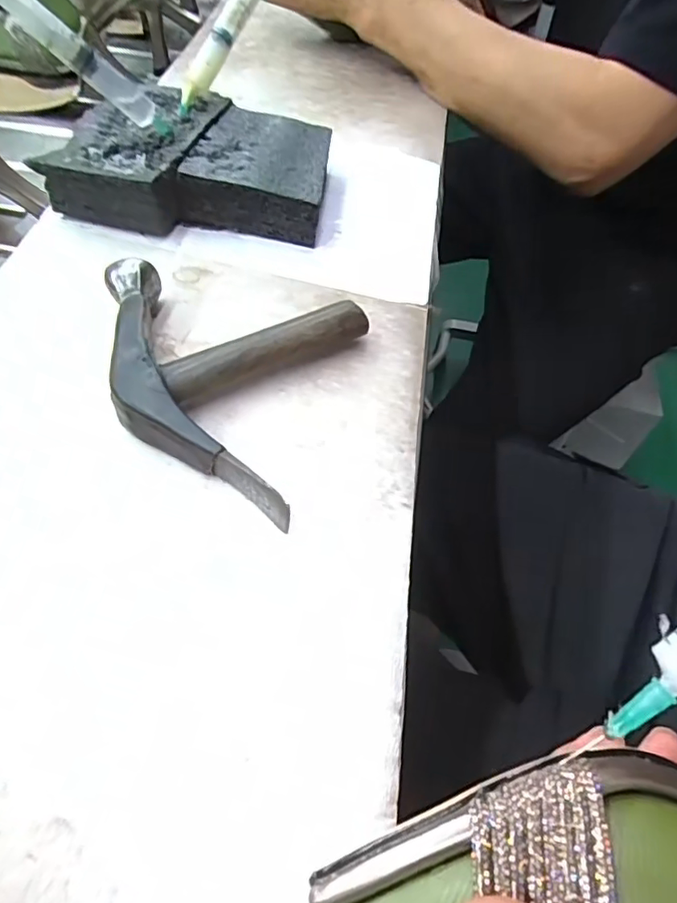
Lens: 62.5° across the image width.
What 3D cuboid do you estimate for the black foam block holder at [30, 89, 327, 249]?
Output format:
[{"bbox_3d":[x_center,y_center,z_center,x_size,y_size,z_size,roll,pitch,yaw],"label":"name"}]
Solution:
[{"bbox_3d":[-0.092,-0.194,0.373,0.169,0.035,0.126,6,55,-1],"label":"black foam block holder"}]

